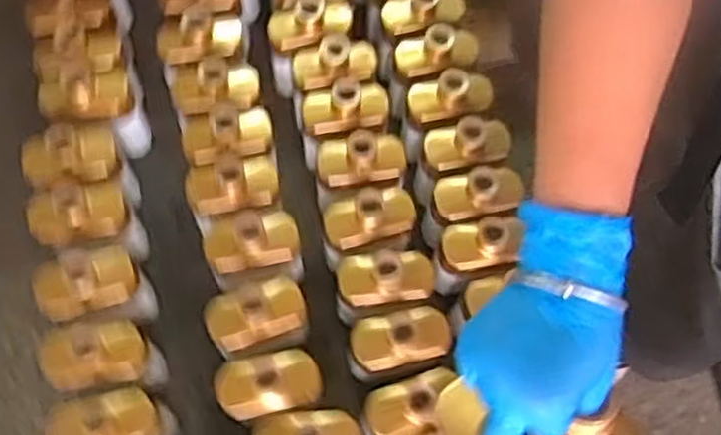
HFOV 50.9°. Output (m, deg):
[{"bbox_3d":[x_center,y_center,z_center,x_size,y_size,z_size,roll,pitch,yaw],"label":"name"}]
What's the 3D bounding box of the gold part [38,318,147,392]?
[{"bbox_3d":[-0.298,0.151,0.846,0.105,0.042,0.075,-12,70,-7],"label":"gold part"}]

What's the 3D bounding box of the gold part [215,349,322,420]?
[{"bbox_3d":[-0.101,0.181,0.839,0.113,0.036,0.065,-11,67,-13],"label":"gold part"}]

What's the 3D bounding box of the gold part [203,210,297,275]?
[{"bbox_3d":[-0.128,0.025,0.901,0.117,0.044,0.065,-10,69,-7],"label":"gold part"}]

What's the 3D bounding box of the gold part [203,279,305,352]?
[{"bbox_3d":[-0.119,0.102,0.862,0.118,0.058,0.066,-18,71,-9],"label":"gold part"}]

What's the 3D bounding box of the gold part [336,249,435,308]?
[{"bbox_3d":[0.031,0.067,0.892,0.116,0.044,0.061,-6,69,-5],"label":"gold part"}]

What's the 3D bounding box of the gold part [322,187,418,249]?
[{"bbox_3d":[0.012,-0.004,0.921,0.115,0.055,0.069,-9,69,-6],"label":"gold part"}]

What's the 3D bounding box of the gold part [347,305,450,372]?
[{"bbox_3d":[0.047,0.136,0.870,0.111,0.035,0.061,-12,70,-8],"label":"gold part"}]

